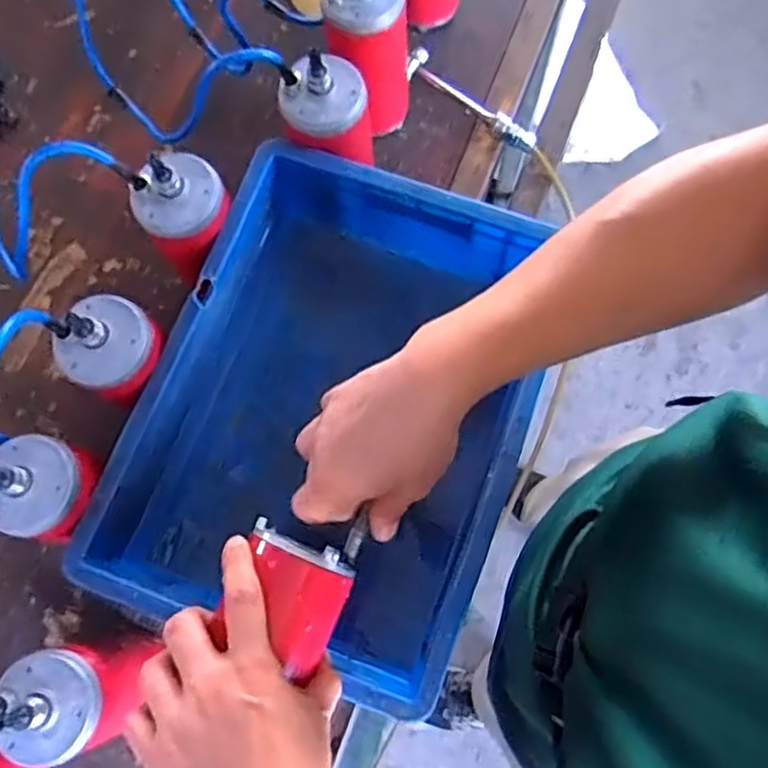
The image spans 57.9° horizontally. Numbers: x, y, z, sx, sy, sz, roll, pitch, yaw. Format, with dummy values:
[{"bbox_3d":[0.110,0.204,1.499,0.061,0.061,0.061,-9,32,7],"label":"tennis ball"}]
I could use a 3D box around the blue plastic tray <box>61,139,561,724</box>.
[{"bbox_3d":[-0.037,0.028,0.624,0.298,0.157,0.397,20,77,6],"label":"blue plastic tray"}]

